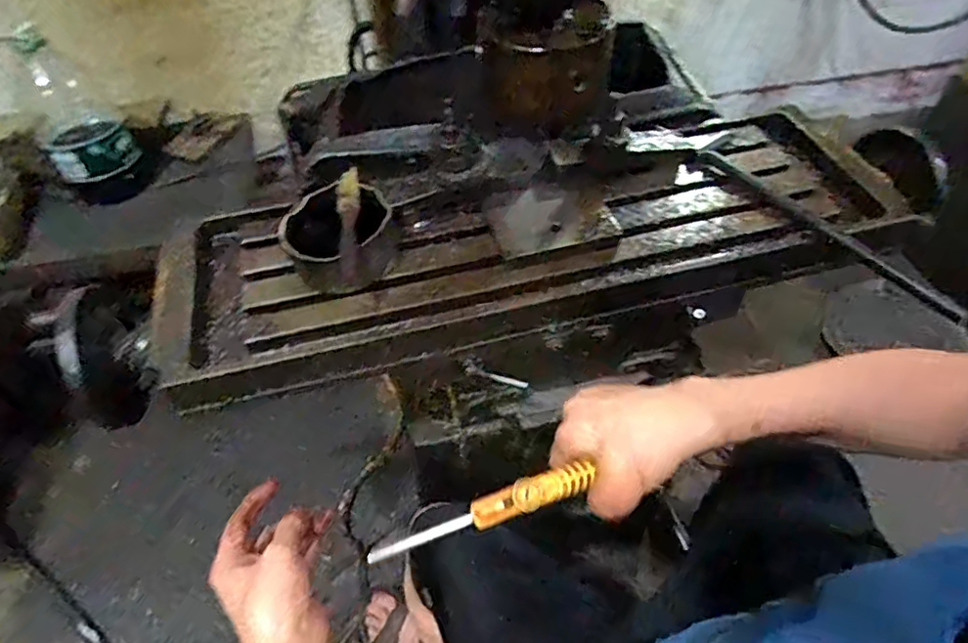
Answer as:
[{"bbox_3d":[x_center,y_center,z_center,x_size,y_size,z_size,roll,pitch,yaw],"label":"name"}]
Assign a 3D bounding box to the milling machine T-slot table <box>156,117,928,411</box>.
[{"bbox_3d":[0.060,-0.099,0.678,0.823,0.086,0.265,-13,52,-10],"label":"milling machine T-slot table"}]

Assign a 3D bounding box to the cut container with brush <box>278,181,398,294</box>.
[{"bbox_3d":[-0.147,-0.088,0.616,0.111,0.069,0.106,-17,52,-12],"label":"cut container with brush"}]

